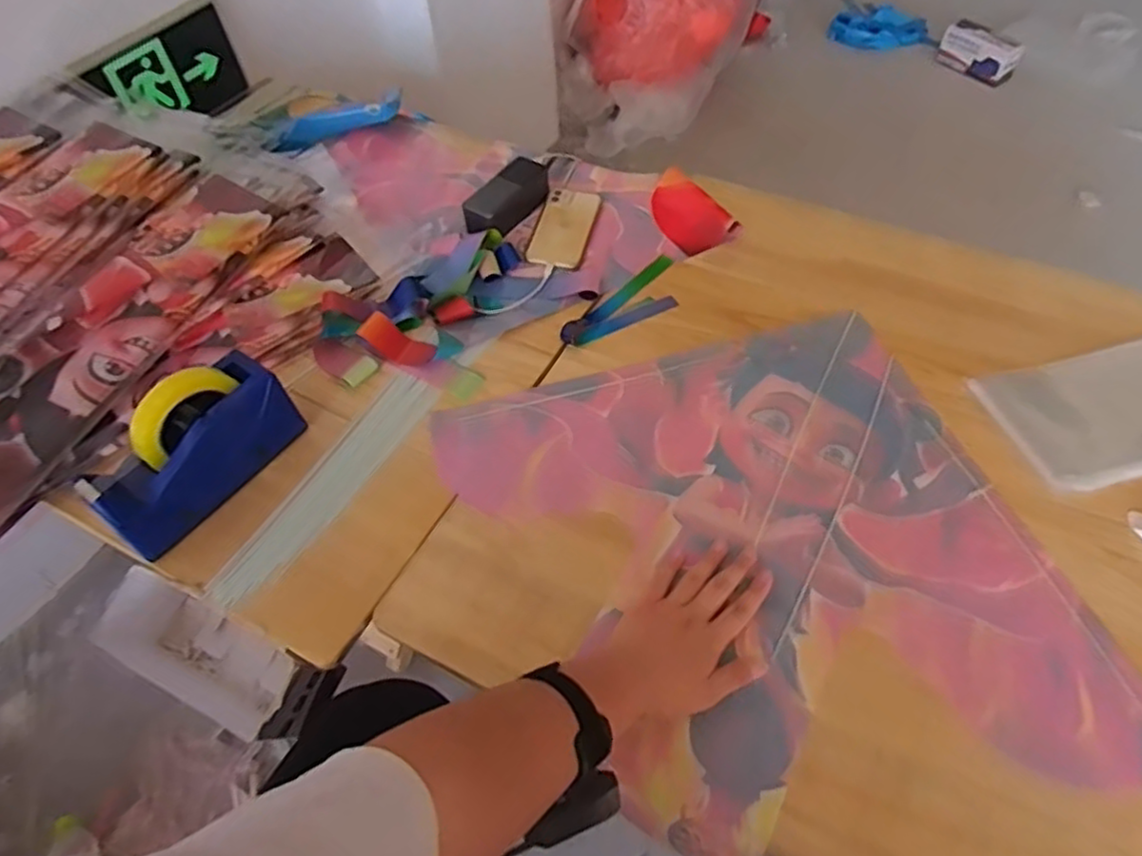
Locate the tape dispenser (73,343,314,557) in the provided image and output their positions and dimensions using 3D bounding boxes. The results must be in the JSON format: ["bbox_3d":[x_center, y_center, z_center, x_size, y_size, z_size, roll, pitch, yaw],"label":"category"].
[{"bbox_3d":[-0.381,0.023,0.714,0.062,0.137,0.205,27,61,21],"label":"tape dispenser"}]

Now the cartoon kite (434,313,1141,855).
[{"bbox_3d":[0.168,0.123,0.671,0.502,0.024,0.486,-14,55,-6],"label":"cartoon kite"}]

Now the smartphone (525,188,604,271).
[{"bbox_3d":[-0.008,-0.277,0.980,0.077,0.004,0.158,14,59,6],"label":"smartphone"}]

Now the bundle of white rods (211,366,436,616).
[{"bbox_3d":[-0.254,0.057,0.754,0.066,0.007,0.312,24,60,19],"label":"bundle of white rods"}]

